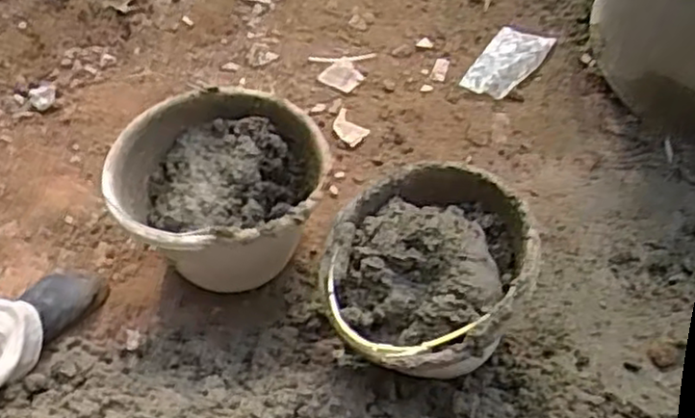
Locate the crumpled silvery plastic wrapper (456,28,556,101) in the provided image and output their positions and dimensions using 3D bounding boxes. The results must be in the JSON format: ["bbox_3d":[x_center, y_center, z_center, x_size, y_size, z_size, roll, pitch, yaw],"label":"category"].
[{"bbox_3d":[0.296,-0.273,1.364,0.105,0.014,0.195,27,58,18],"label":"crumpled silvery plastic wrapper"}]

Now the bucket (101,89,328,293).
[{"bbox_3d":[-0.173,-0.002,1.030,0.276,0.213,0.234,-2,54,-2],"label":"bucket"}]

